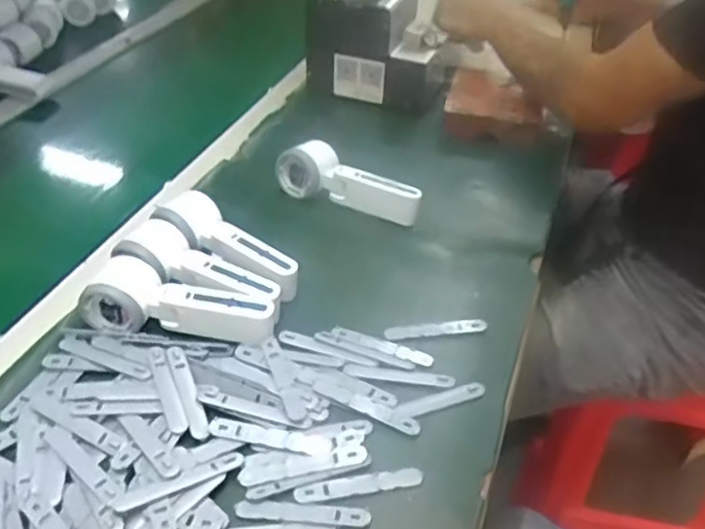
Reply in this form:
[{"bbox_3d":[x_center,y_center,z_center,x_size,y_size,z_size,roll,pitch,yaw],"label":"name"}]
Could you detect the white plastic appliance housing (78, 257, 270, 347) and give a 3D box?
[{"bbox_3d":[-0.152,0.035,0.584,0.168,0.041,0.053,8,41,6],"label":"white plastic appliance housing"}]

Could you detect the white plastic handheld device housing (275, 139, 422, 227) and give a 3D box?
[{"bbox_3d":[-0.007,-0.093,0.746,0.170,0.061,0.041,12,41,13],"label":"white plastic handheld device housing"}]

